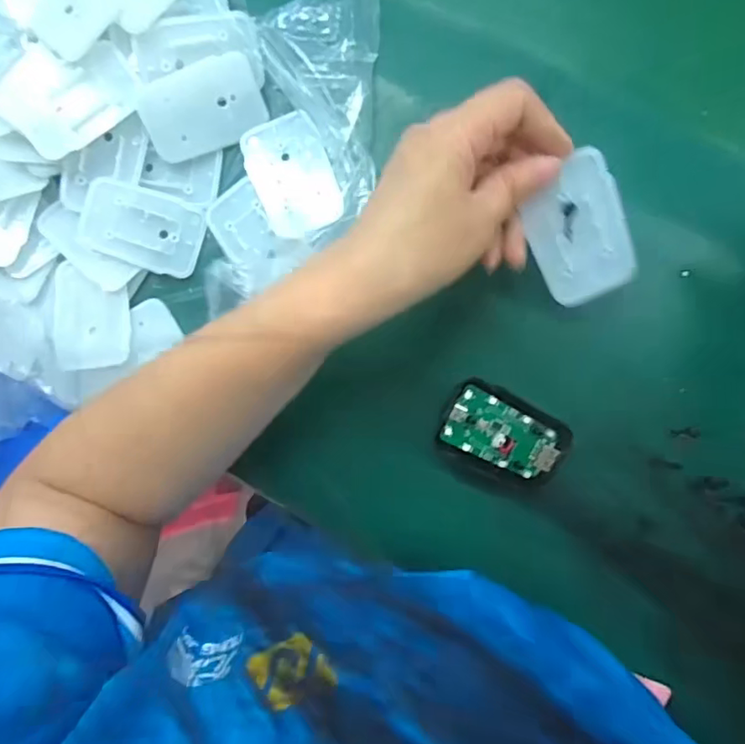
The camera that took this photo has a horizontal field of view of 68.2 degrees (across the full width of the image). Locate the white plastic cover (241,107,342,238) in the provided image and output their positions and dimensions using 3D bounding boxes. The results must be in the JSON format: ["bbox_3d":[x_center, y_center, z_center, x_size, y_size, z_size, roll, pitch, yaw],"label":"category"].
[{"bbox_3d":[-0.047,-0.116,0.322,0.047,0.009,0.067,-24,87,6],"label":"white plastic cover"}]

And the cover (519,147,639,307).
[{"bbox_3d":[0.103,-0.068,0.273,0.045,0.004,0.070,-26,110,11],"label":"cover"}]

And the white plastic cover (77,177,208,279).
[{"bbox_3d":[-0.138,-0.087,0.330,0.070,0.005,0.045,17,95,-5],"label":"white plastic cover"}]

